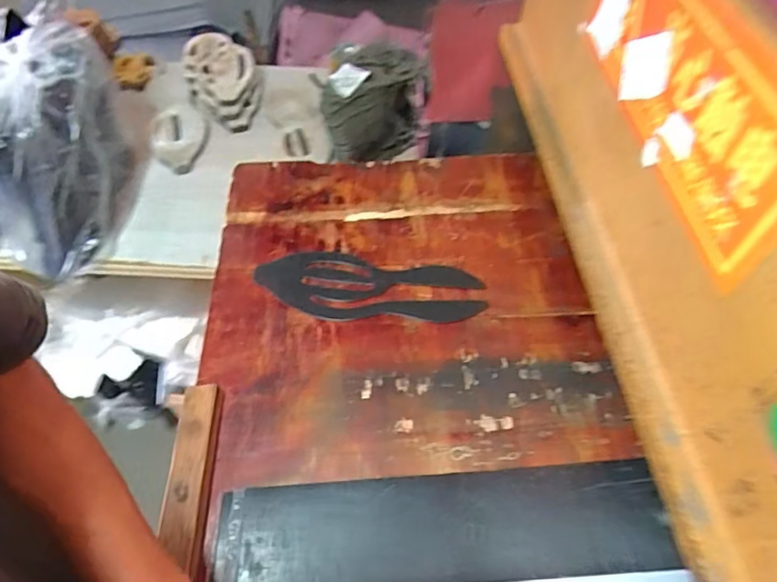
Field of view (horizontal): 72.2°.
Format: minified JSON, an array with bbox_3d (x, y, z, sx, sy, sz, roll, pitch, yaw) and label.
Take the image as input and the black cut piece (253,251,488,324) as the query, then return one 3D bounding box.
[{"bbox_3d":[-0.026,-0.003,0.636,0.267,0.004,0.092,8,54,7],"label":"black cut piece"}]

